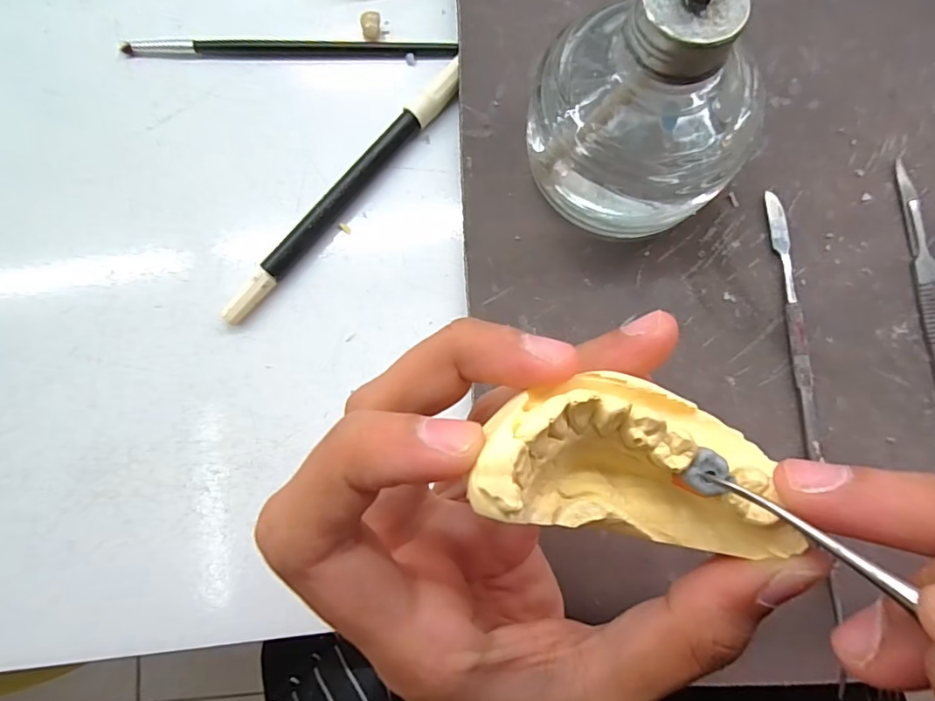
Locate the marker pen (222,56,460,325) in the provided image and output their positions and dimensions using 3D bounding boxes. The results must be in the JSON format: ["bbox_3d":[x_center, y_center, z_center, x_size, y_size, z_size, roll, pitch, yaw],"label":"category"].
[{"bbox_3d":[-0.048,-0.062,0.198,0.009,0.010,0.131,41,86,7],"label":"marker pen"}]

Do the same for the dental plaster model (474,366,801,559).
[{"bbox_3d":[0.033,0.020,0.094,0.068,0.024,0.029,15,82,-23],"label":"dental plaster model"}]

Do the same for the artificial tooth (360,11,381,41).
[{"bbox_3d":[-0.040,-0.136,0.211,0.007,0.008,0.009,4,82,3],"label":"artificial tooth"}]

